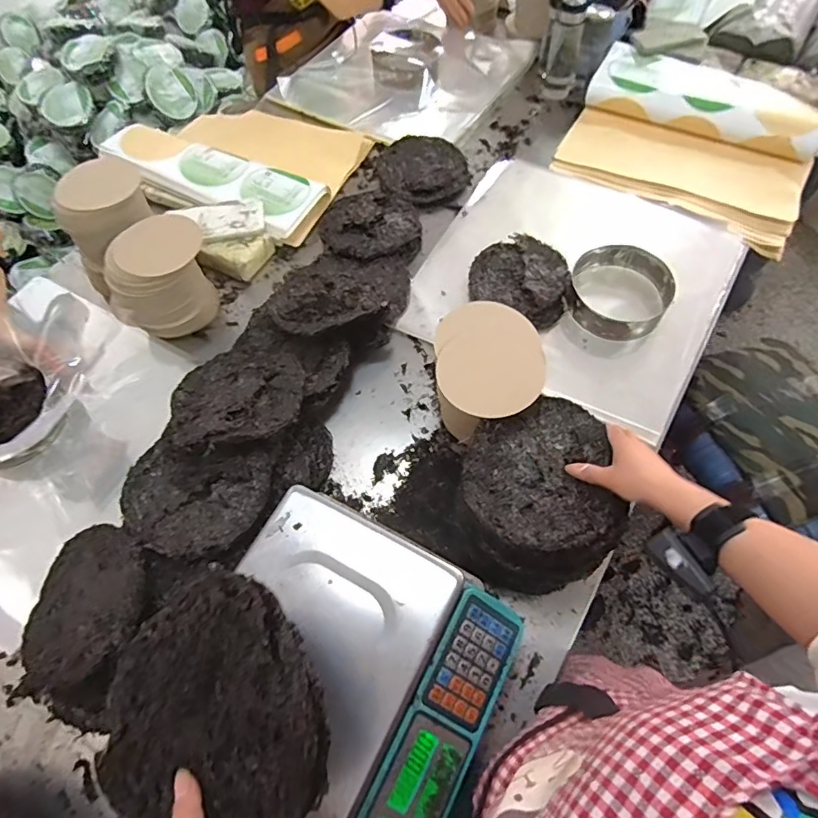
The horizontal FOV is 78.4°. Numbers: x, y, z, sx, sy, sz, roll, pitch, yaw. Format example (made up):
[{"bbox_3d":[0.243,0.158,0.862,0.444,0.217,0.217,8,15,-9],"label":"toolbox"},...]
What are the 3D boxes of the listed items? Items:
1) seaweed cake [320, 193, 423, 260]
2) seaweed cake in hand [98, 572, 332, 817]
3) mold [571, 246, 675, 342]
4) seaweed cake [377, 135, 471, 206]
[{"bbox_3d":[-0.075,-0.369,0.995,0.192,0.034,0.161,-14,62,-4],"label":"seaweed cake"},{"bbox_3d":[-0.148,0.222,0.382,0.181,0.023,0.171,-5,75,18],"label":"seaweed cake in hand"},{"bbox_3d":[0.369,-0.207,0.900,0.178,0.063,0.168,-1,62,3],"label":"mold"},{"bbox_3d":[0.032,-0.523,1.100,0.195,0.036,0.186,-1,62,3],"label":"seaweed cake"}]

